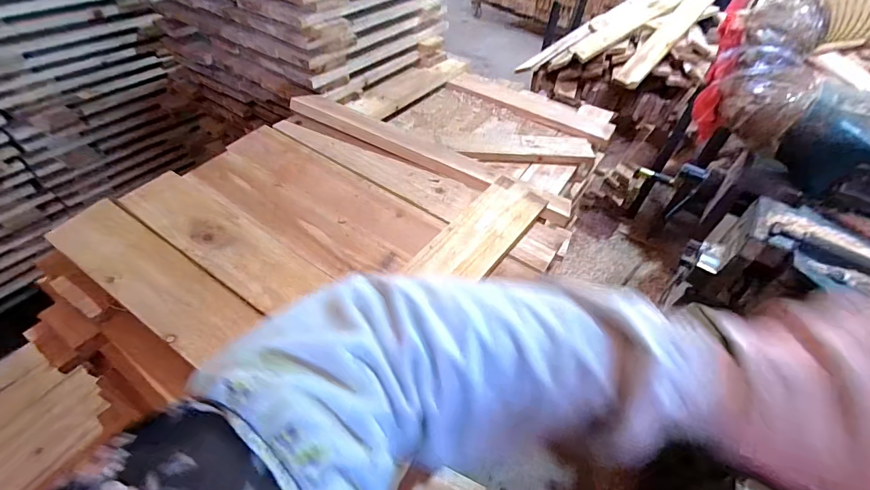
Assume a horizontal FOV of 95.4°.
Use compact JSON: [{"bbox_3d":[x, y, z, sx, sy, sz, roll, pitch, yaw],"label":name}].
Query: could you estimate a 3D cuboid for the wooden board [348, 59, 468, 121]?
[{"bbox_3d":[-0.051,-0.385,0.957,0.075,0.034,0.405,32,51,22],"label":"wooden board"}]

